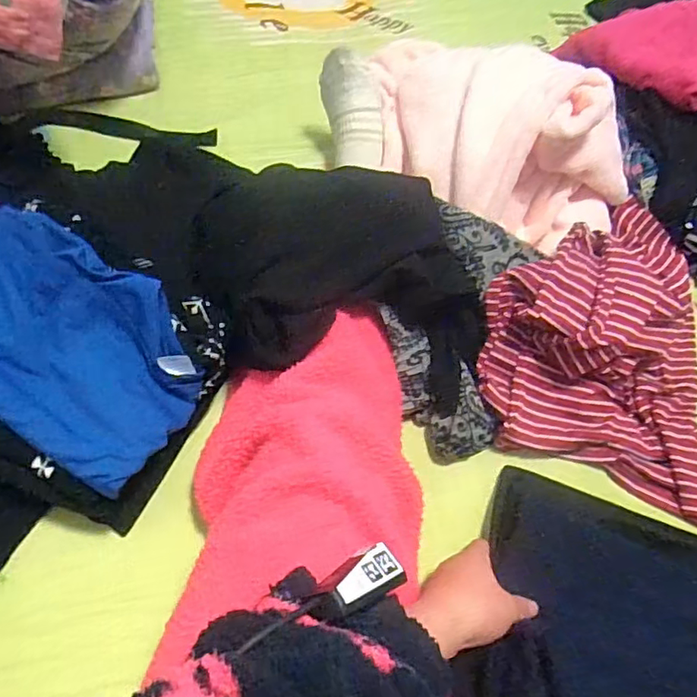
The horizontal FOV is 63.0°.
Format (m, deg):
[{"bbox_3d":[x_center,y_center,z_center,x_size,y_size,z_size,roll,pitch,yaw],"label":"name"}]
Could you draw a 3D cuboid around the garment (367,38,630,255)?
[{"bbox_3d":[0.144,-0.256,0.635,0.191,0.129,0.334,-39,70,-21],"label":"garment"}]

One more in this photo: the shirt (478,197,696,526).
[{"bbox_3d":[0.260,-0.018,0.578,0.241,0.101,0.326,8,61,1],"label":"shirt"}]

